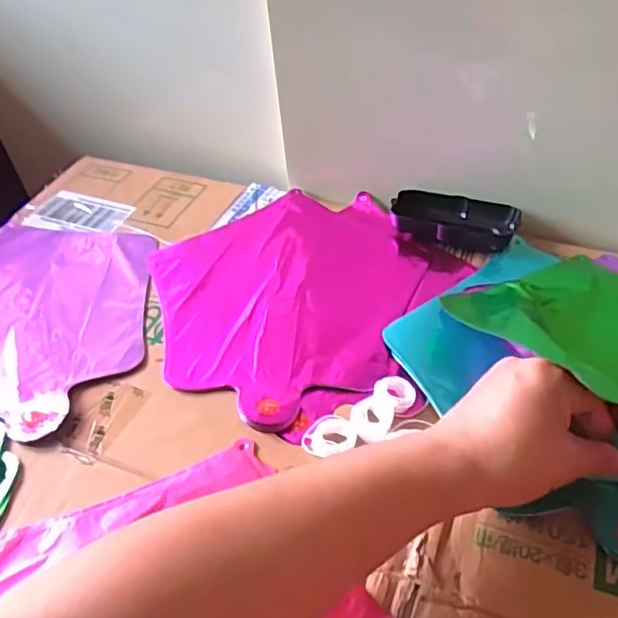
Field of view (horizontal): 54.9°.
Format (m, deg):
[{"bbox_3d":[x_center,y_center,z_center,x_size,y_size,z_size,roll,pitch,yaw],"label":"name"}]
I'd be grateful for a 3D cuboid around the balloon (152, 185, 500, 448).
[{"bbox_3d":[-0.009,-0.016,0.499,0.254,0.013,0.252,18,50,21],"label":"balloon"}]

